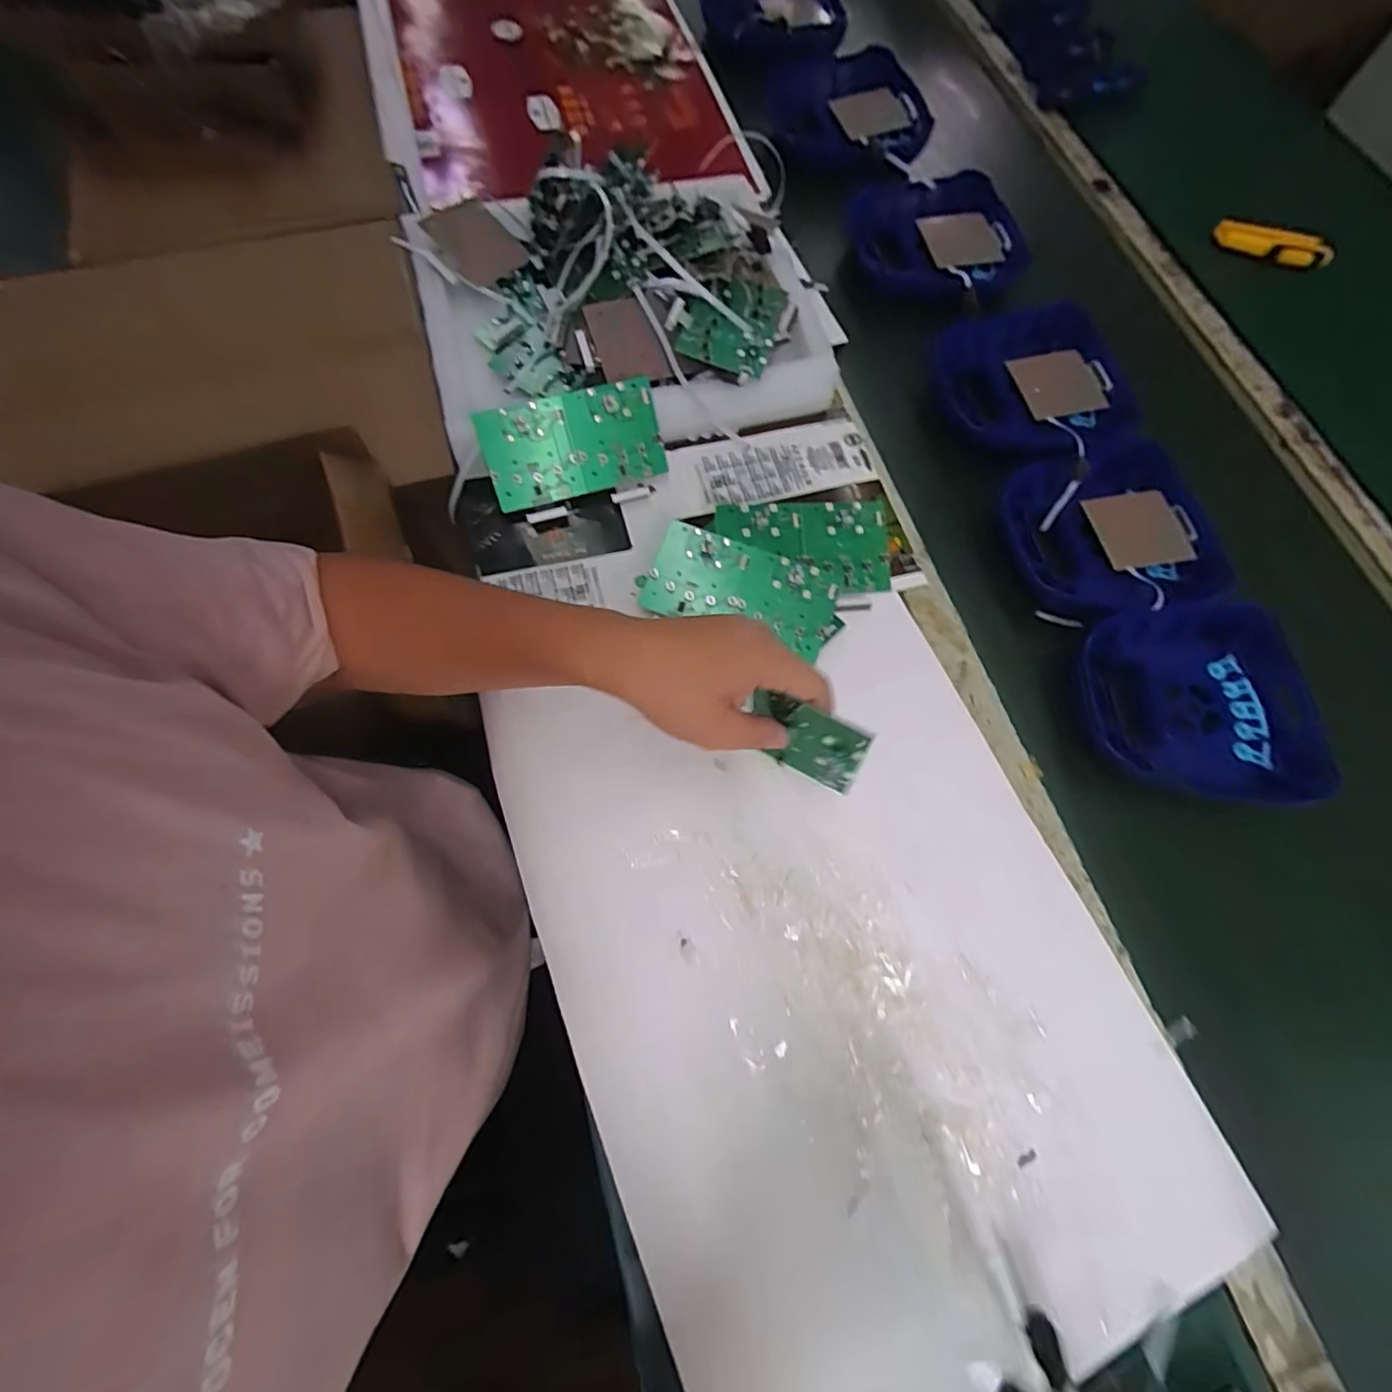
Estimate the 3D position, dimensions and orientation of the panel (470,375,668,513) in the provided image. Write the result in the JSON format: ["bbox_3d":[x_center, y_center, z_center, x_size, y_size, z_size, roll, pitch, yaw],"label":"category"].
[{"bbox_3d":[-0.105,-0.216,0.512,0.149,0.007,0.080,-17,111,-9],"label":"panel"}]

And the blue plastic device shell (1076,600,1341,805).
[{"bbox_3d":[0.412,-0.001,0.481,0.216,0.027,0.166,1,72,-2],"label":"blue plastic device shell"}]

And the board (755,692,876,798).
[{"bbox_3d":[0.073,0.033,0.396,0.075,0.071,0.009,25,57,18],"label":"board"}]

